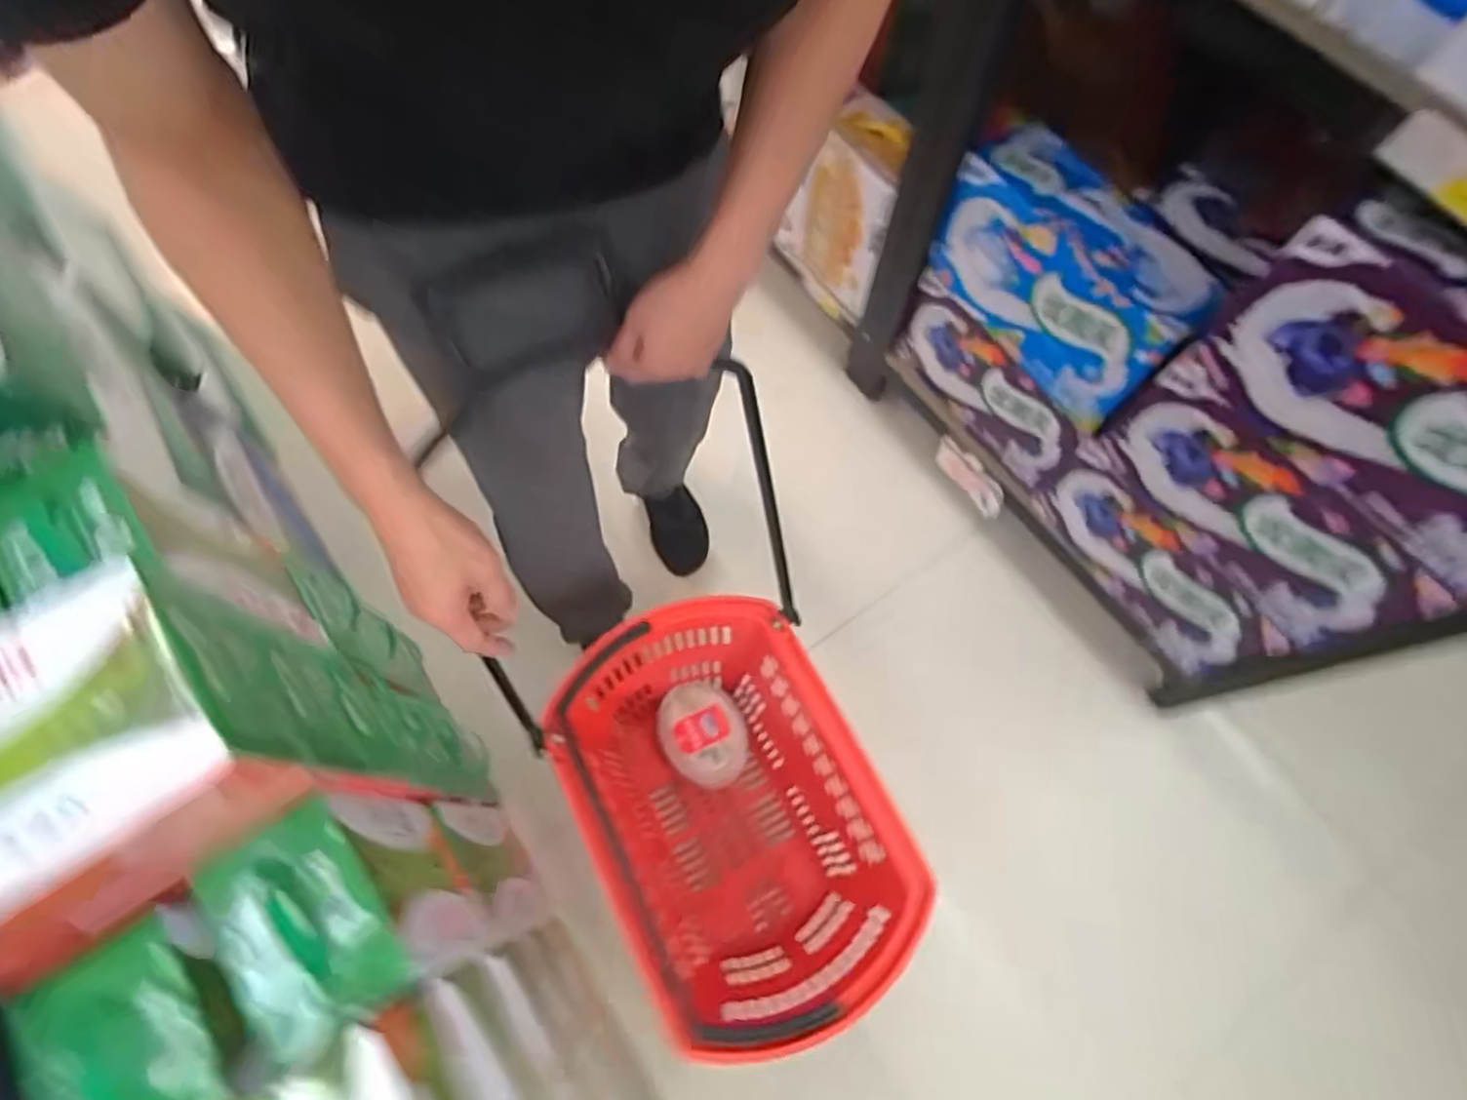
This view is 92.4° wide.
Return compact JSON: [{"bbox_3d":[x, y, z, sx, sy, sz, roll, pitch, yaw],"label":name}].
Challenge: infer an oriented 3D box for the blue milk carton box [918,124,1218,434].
[{"bbox_3d":[0.438,-0.361,0.948,0.139,0.210,0.358,-30,70,-13],"label":"blue milk carton box"}]

